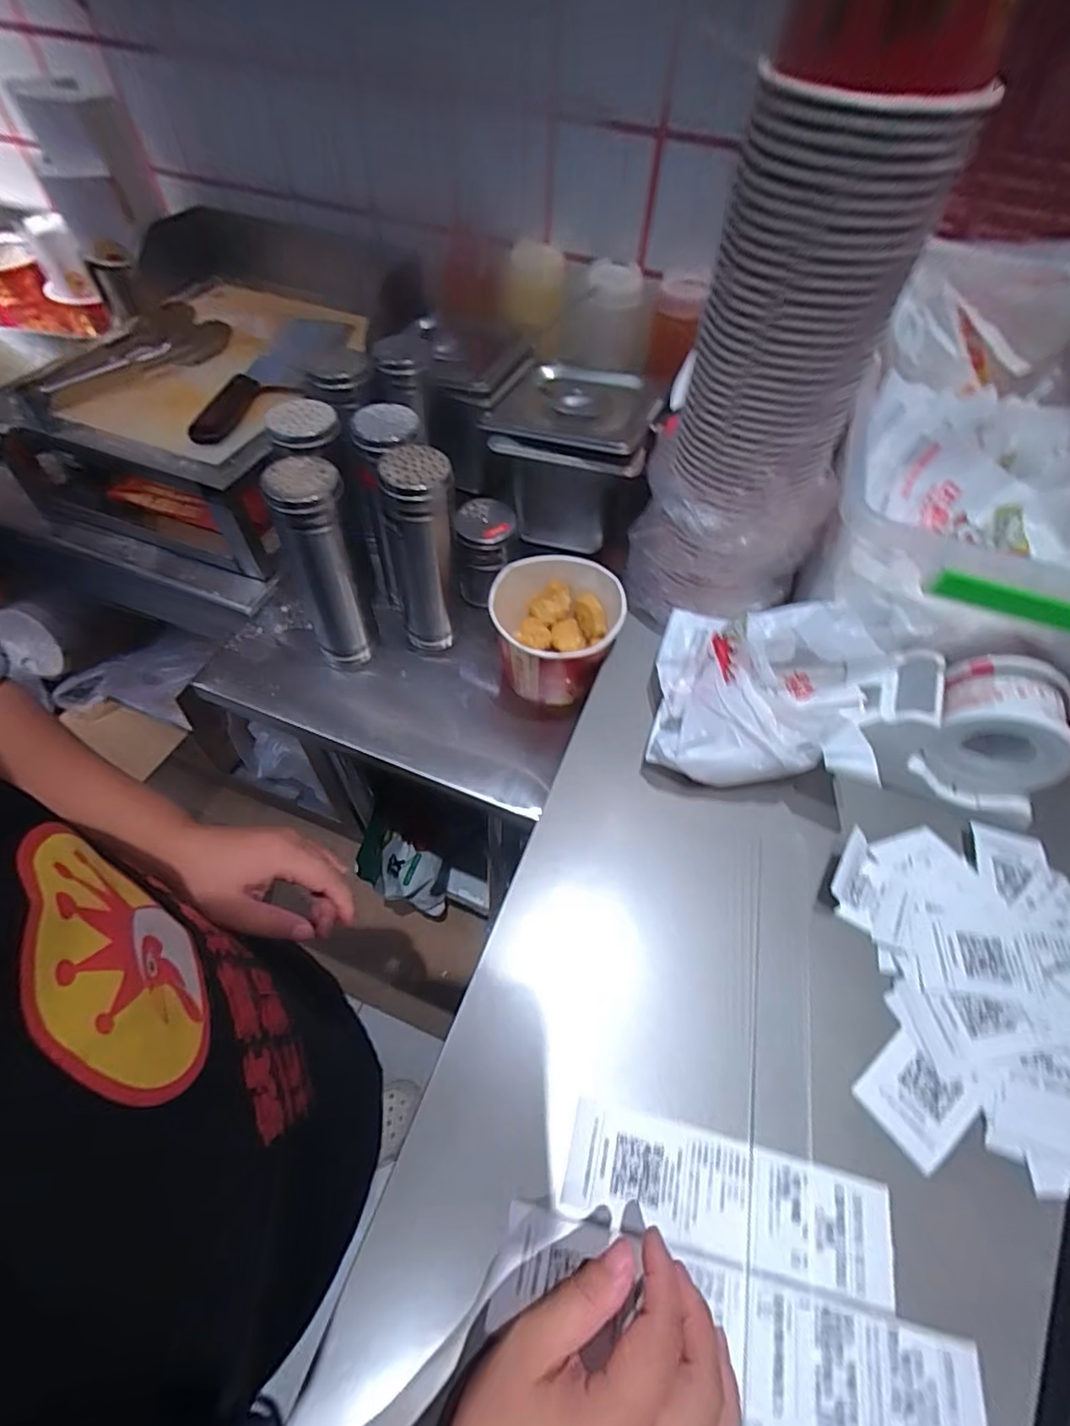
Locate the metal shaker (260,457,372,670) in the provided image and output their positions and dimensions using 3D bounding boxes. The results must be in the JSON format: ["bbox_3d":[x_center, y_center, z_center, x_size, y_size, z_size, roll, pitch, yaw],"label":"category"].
[{"bbox_3d":[-0.192,-0.131,0.546,0.060,0.197,0.056,-19,60,-14],"label":"metal shaker"}]

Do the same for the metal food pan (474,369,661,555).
[{"bbox_3d":[0.040,-0.300,0.693,0.175,0.149,0.171,14,57,6],"label":"metal food pan"}]

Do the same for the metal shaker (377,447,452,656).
[{"bbox_3d":[-0.108,-0.148,0.561,0.068,0.200,0.062,-5,57,-6],"label":"metal shaker"}]

